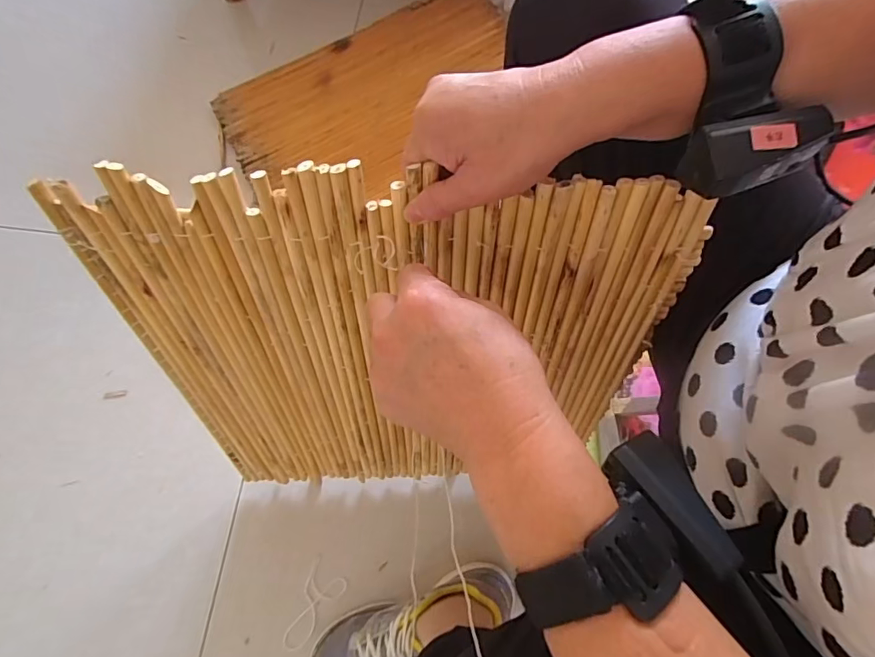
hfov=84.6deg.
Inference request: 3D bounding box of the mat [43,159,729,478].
[{"bbox_3d":[-0.039,0.052,0.473,0.440,0.468,0.023,2,49,1],"label":"mat"}]

